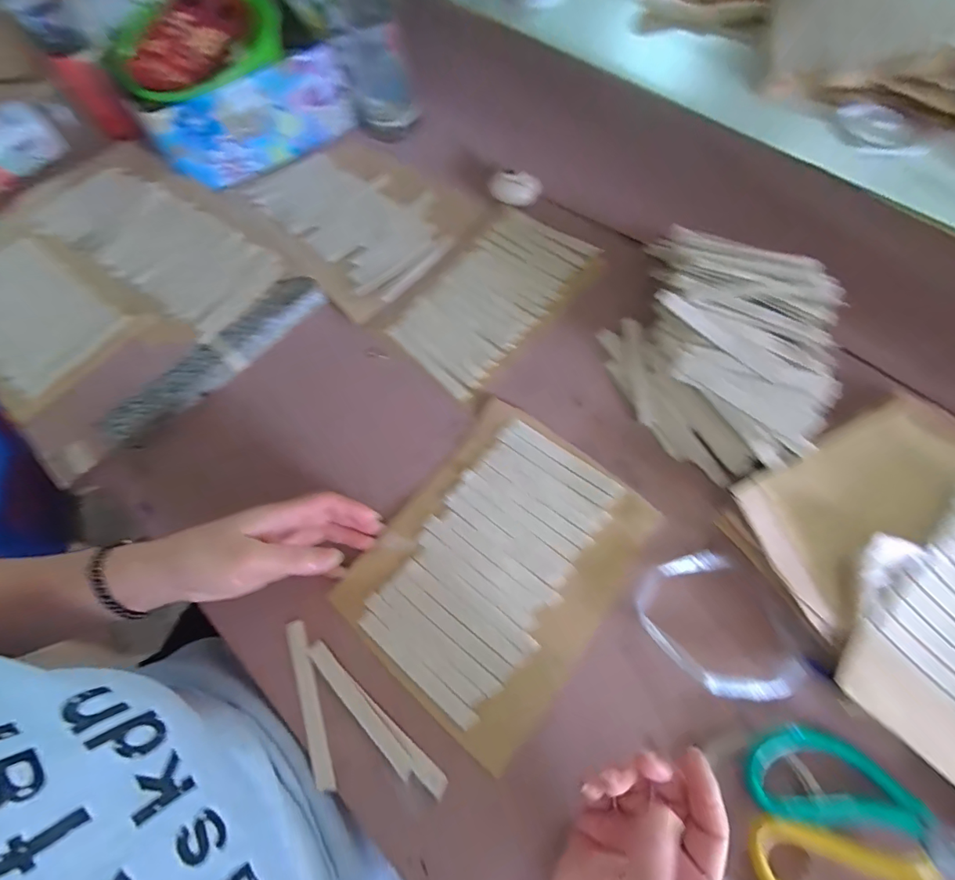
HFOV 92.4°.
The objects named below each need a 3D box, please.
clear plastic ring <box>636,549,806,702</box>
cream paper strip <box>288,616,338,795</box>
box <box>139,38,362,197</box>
[{"bbox_3d":[0.178,0.140,0.340,0.090,0.015,0.111,-30,67,-10],"label":"clear plastic ring"},{"bbox_3d":[-0.127,0.198,0.347,0.014,0.004,0.117,-20,67,-4],"label":"cream paper strip"},{"bbox_3d":[-0.268,-0.397,0.580,0.251,0.101,0.047,-31,67,-11],"label":"box"}]

